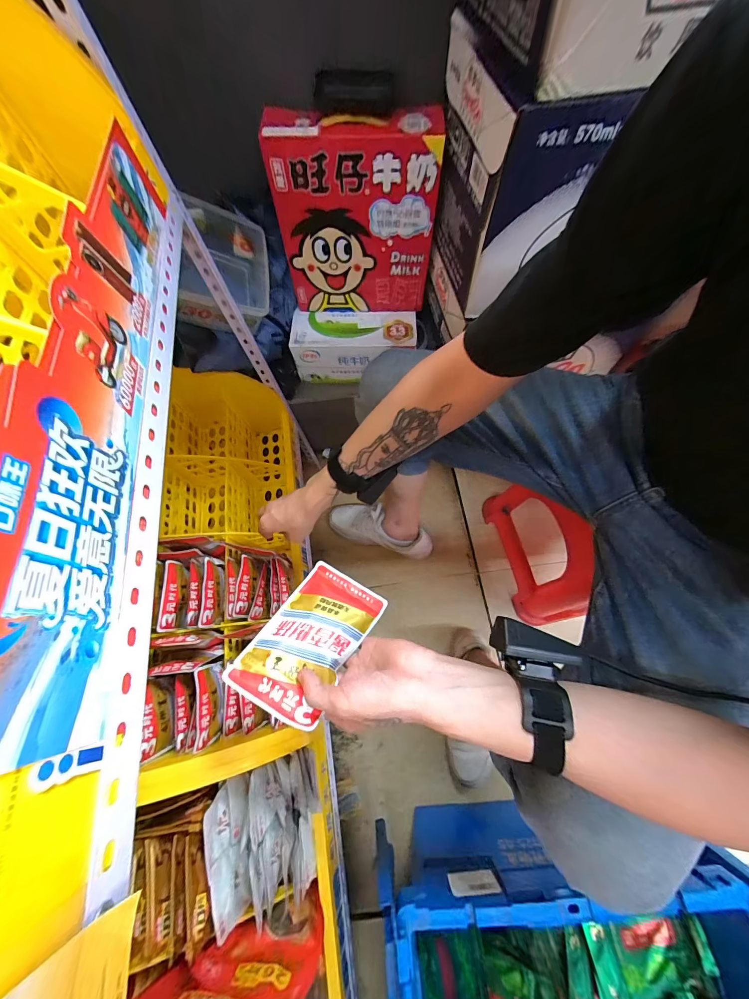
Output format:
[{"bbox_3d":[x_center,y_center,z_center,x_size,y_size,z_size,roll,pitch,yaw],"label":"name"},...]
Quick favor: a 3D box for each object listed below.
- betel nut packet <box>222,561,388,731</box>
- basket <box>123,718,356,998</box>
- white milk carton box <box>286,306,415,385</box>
[{"bbox_3d":[-0.063,0.138,0.345,0.096,0.013,0.154,26,44,15],"label":"betel nut packet"},{"bbox_3d":[-0.134,0.620,0.341,0.207,0.207,0.641,-11,69,-3],"label":"basket"},{"bbox_3d":[-0.045,-0.347,0.753,0.263,0.104,0.108,0,69,1],"label":"white milk carton box"}]

